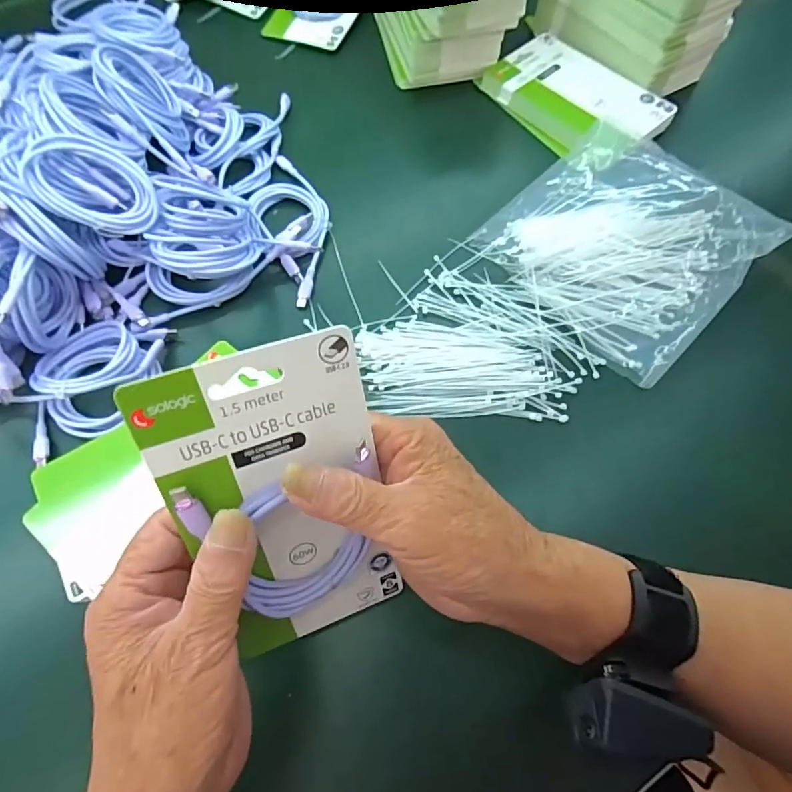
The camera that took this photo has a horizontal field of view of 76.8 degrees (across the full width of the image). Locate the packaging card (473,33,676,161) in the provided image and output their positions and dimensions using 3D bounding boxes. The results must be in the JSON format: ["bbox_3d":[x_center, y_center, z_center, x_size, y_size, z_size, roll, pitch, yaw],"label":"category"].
[{"bbox_3d":[0.188,-0.317,0.531,0.118,0.023,0.183,-37,70,-16],"label":"packaging card"}]

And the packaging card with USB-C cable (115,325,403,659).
[{"bbox_3d":[-0.051,0.062,0.248,0.096,0.179,0.021,-17,32,-14],"label":"packaging card with USB-C cable"}]

